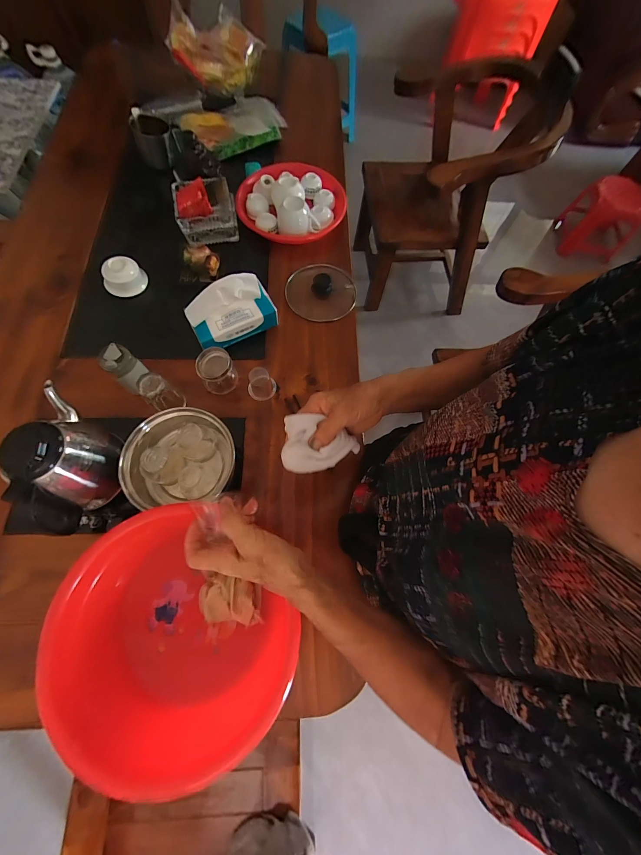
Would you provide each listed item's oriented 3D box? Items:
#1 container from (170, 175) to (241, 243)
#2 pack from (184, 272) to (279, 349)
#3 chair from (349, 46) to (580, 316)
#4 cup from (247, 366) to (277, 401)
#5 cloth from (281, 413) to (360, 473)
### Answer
[{"bbox_3d":[-0.254,-0.479,0.708,0.127,0.067,0.106,-10,71,-6],"label":"container"},{"bbox_3d":[-0.167,-0.219,0.598,0.156,0.081,0.081,-24,73,-11],"label":"pack"},{"bbox_3d":[0.465,-0.838,1.254,0.565,0.679,0.455,-10,71,-6],"label":"chair"},{"bbox_3d":[-0.108,-0.079,0.586,0.053,0.048,0.046,-10,71,-6],"label":"cup"},{"bbox_3d":[0.004,0.019,0.361,0.093,0.041,0.057,-2,70,-3],"label":"cloth"}]

